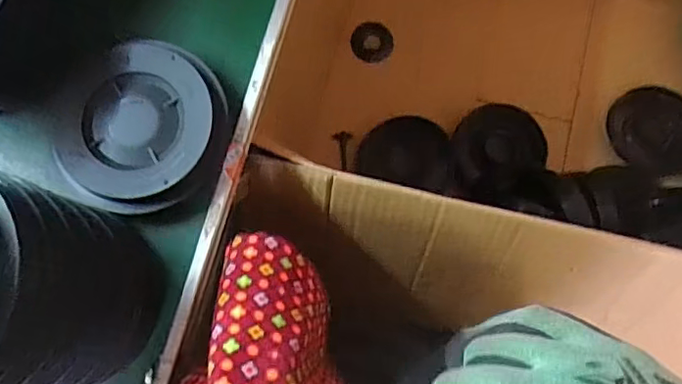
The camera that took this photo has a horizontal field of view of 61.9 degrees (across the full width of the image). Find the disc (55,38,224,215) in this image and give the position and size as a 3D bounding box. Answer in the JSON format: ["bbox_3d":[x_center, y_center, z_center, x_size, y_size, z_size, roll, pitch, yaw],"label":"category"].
[{"bbox_3d":[-0.137,-0.042,0.396,0.104,0.030,0.115,34,80,8],"label":"disc"}]

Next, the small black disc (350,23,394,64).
[{"bbox_3d":[0.046,-0.221,0.837,0.064,0.004,0.059,1,86,-13],"label":"small black disc"}]

